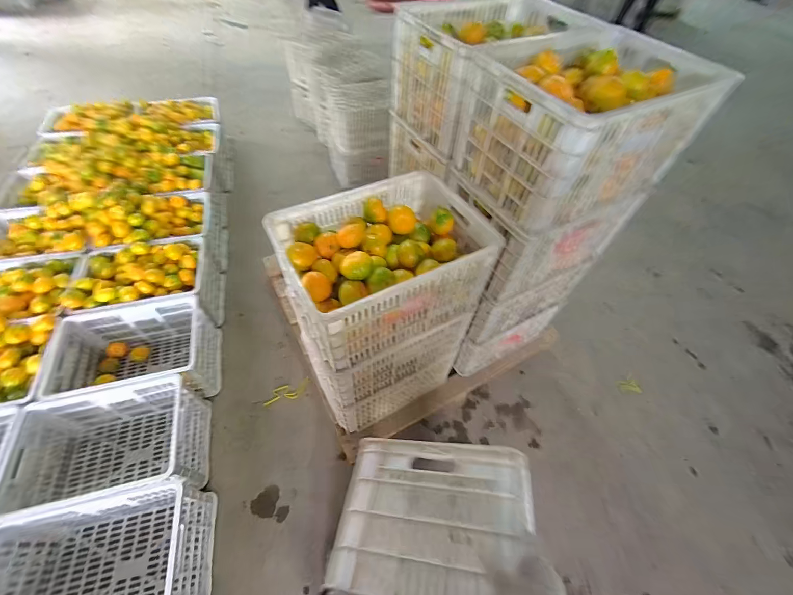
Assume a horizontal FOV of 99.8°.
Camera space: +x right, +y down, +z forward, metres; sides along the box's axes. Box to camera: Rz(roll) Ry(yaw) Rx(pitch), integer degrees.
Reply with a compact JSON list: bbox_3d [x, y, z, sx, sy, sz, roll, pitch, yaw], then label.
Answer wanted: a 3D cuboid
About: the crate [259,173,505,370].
[{"bbox_3d":[-0.031,-0.096,0.893,0.485,0.249,0.362,-25,61,-20],"label":"crate"}]

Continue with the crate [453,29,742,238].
[{"bbox_3d":[0.461,-0.439,0.842,0.523,0.276,0.368,-23,61,-19],"label":"crate"}]

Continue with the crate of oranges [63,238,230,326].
[{"bbox_3d":[-1.125,-0.059,1.549,0.502,0.313,0.363,-7,57,-10],"label":"crate of oranges"}]

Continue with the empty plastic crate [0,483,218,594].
[{"bbox_3d":[-0.866,0.823,0.998,0.505,0.263,0.367,-8,57,-11],"label":"empty plastic crate"}]

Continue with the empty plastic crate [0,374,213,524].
[{"bbox_3d":[-0.997,0.528,1.182,0.546,0.244,0.359,-8,57,-11],"label":"empty plastic crate"}]

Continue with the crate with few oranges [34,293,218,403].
[{"bbox_3d":[-1.045,0.244,1.397,0.521,0.267,0.368,-7,57,-10],"label":"crate with few oranges"}]

